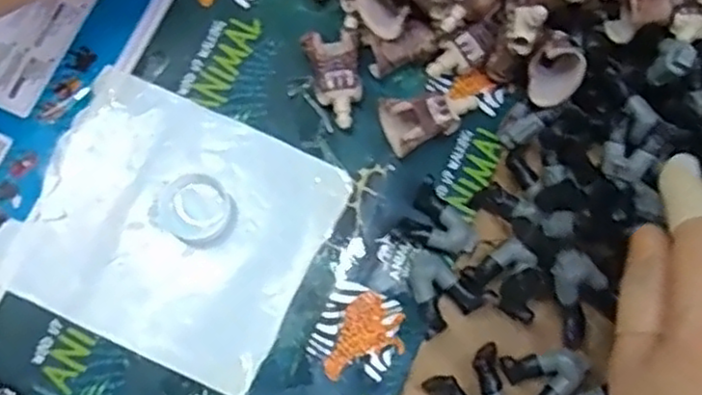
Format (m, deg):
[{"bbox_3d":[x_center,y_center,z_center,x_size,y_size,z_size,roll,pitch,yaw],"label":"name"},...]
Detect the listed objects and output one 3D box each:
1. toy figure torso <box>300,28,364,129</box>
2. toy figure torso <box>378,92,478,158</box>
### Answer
[{"bbox_3d":[-0.007,-0.059,0.347,0.026,0.017,0.047,-9,79,-4],"label":"toy figure torso"},{"bbox_3d":[0.041,-0.039,0.343,0.048,0.018,0.030,-12,79,-5],"label":"toy figure torso"}]

